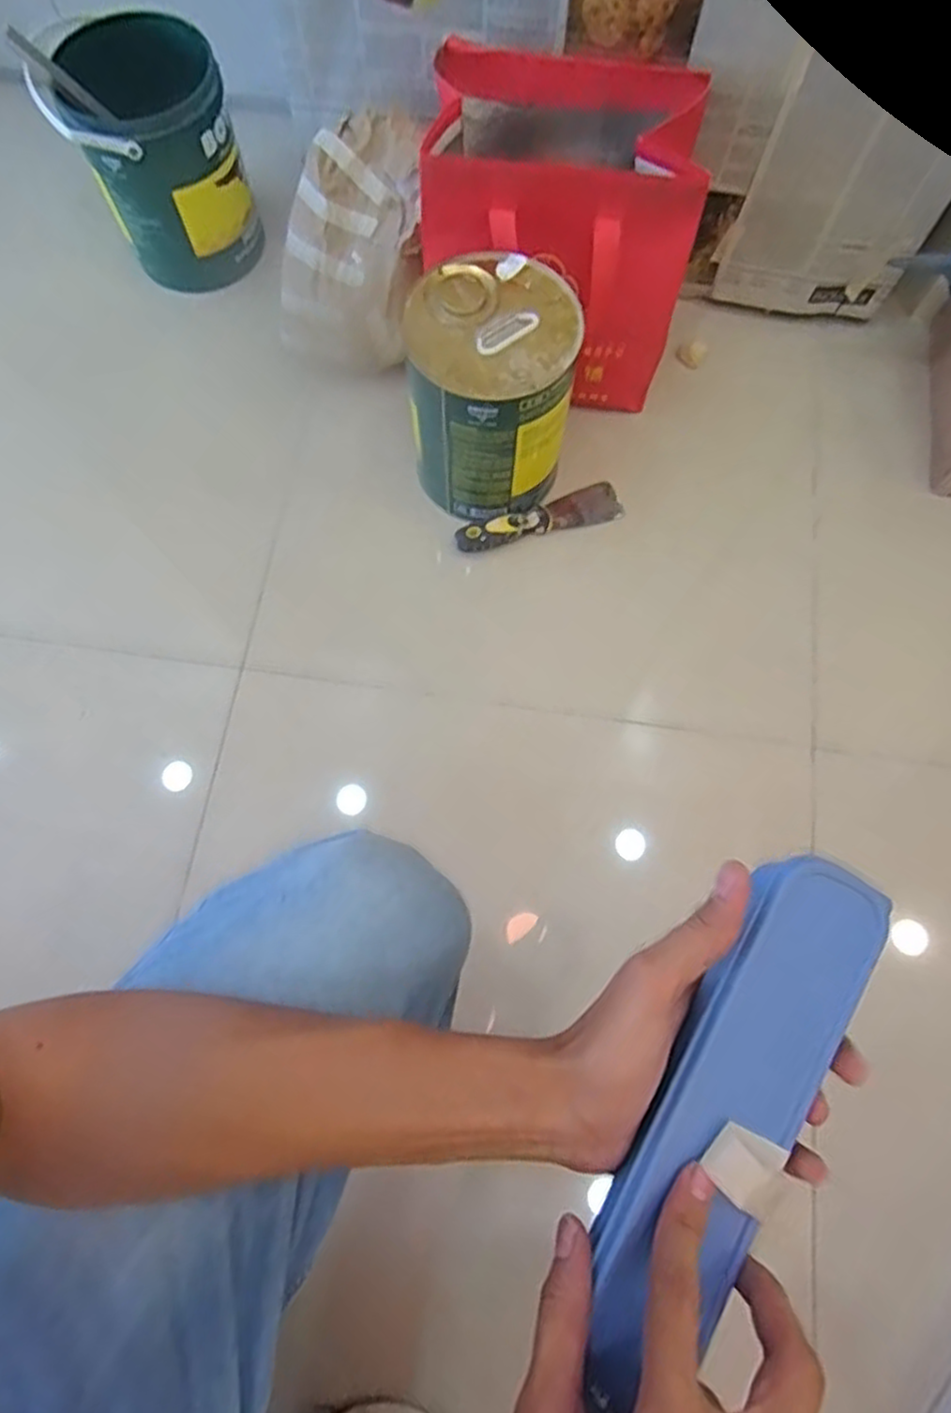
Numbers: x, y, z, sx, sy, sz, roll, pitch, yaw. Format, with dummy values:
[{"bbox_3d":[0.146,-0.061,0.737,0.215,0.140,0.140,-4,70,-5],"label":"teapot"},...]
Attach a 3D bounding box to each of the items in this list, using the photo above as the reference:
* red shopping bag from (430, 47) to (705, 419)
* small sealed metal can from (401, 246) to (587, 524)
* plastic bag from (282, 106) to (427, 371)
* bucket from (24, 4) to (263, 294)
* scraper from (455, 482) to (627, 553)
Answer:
[{"bbox_3d":[0.086,-0.482,0.759,0.268,0.263,0.170,11,73,3],"label":"red shopping bag"},{"bbox_3d":[0.015,-0.316,0.726,0.159,0.182,0.161,0,72,-1],"label":"small sealed metal can"},{"bbox_3d":[-0.127,-0.488,0.768,0.152,0.191,0.167,23,74,6],"label":"plastic bag"},{"bbox_3d":[-0.364,-0.628,0.821,0.176,0.206,0.156,-22,74,-7],"label":"bucket"},{"bbox_3d":[0.071,-0.212,0.797,0.191,0.025,0.044,-16,73,-6],"label":"scraper"}]

